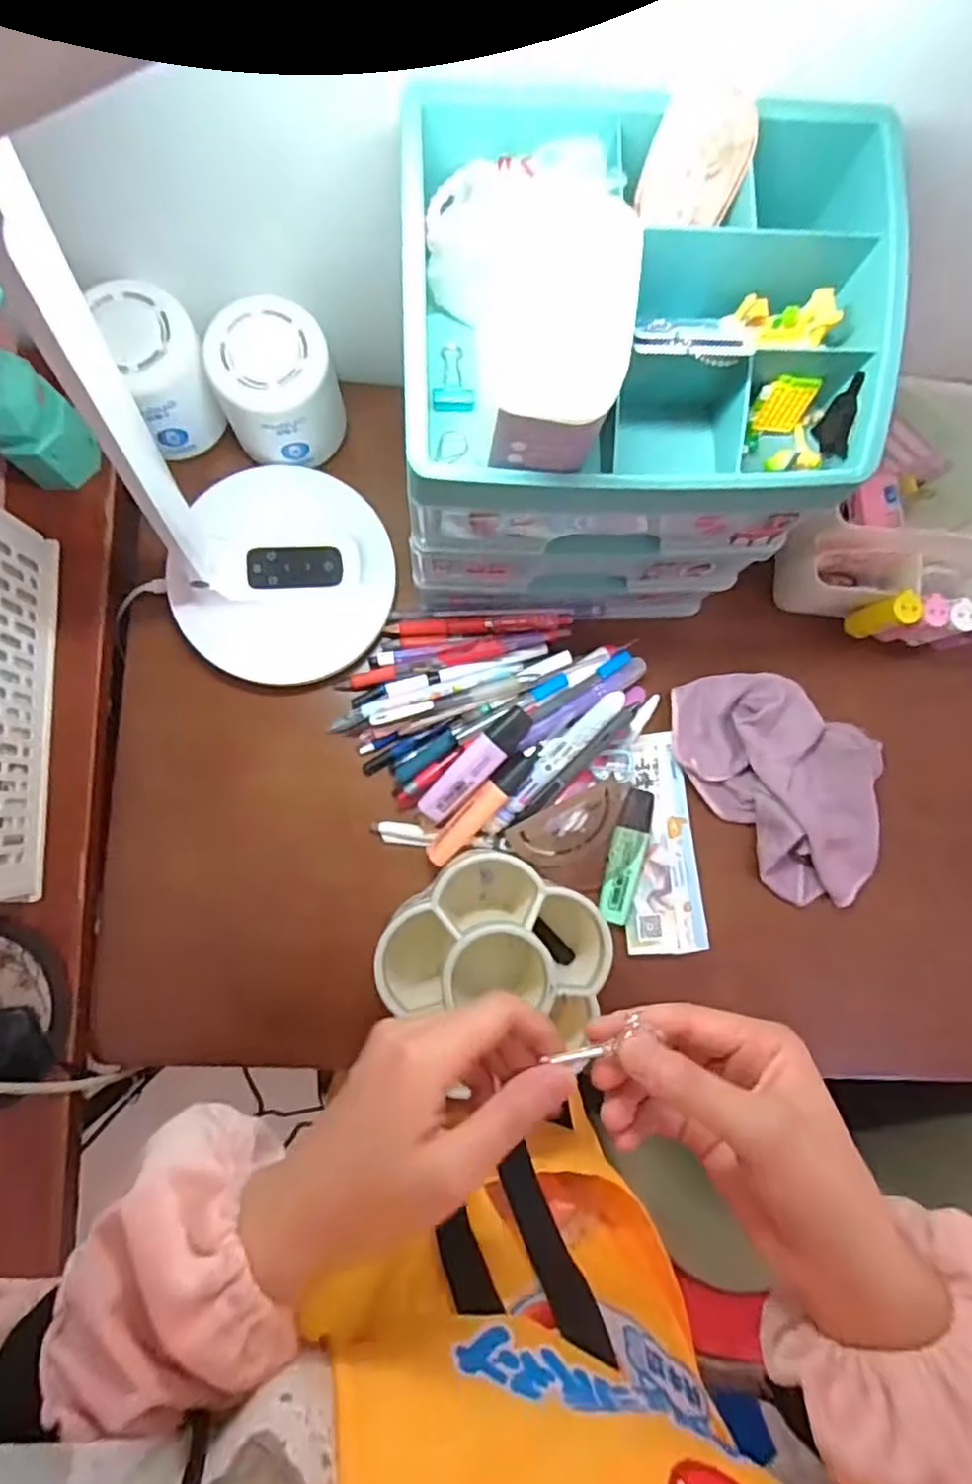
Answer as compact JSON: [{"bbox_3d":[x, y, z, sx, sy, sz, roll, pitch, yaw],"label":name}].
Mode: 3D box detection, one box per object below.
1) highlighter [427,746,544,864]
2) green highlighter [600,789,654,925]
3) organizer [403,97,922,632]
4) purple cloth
[{"bbox_3d":[0.000,0.047,0.512,0.021,0.030,0.115,42,83,1],"label":"highlighter"},{"bbox_3d":[0.111,0.089,0.527,0.029,0.010,0.103,13,84,-3],"label":"green highlighter"},{"bbox_3d":[0.069,-0.197,0.411,0.223,0.249,0.177,-1,85,-4],"label":"organizer"},{"bbox_3d":[0.240,0.028,0.534,0.124,0.026,0.204,-36,88,-6],"label":"purple cloth"}]

